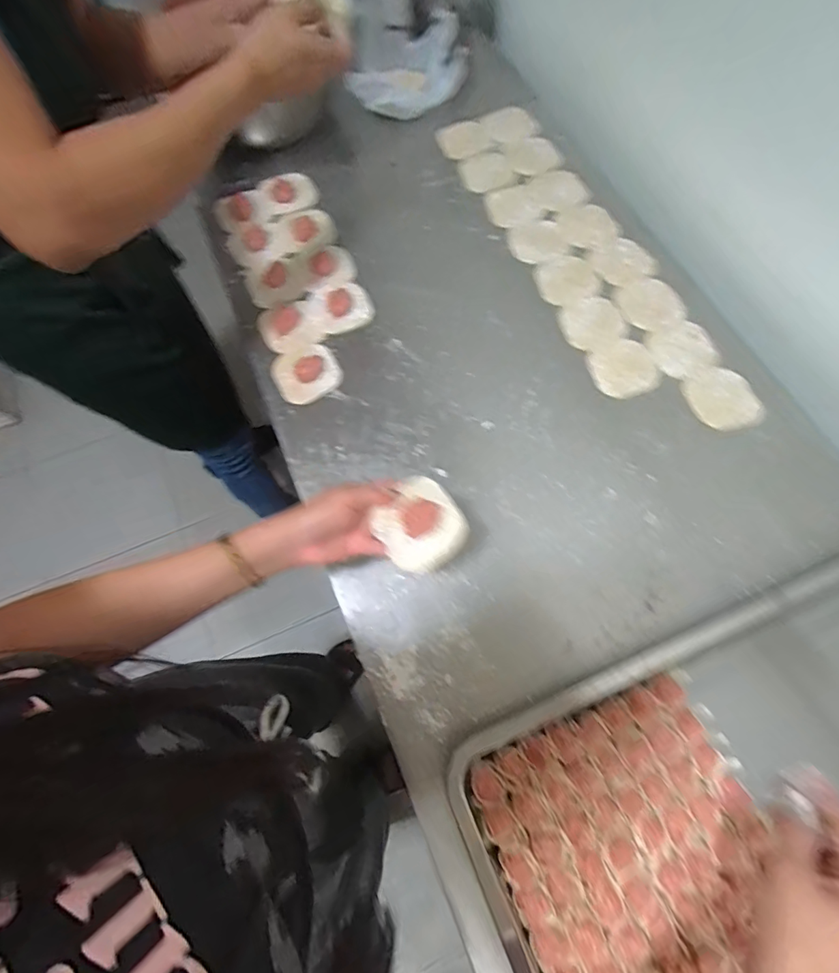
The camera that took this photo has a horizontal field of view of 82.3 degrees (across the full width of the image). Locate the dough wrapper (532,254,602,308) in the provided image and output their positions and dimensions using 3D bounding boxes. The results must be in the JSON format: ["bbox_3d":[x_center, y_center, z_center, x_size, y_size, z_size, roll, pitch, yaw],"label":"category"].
[{"bbox_3d":[0.205,-0.292,0.677,0.087,0.005,0.080,-1,70,2],"label":"dough wrapper"}]

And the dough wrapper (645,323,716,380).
[{"bbox_3d":[0.344,-0.177,0.625,0.081,0.008,0.078,-1,70,2],"label":"dough wrapper"}]

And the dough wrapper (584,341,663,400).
[{"bbox_3d":[0.264,-0.154,0.623,0.082,0.006,0.081,-19,71,-5],"label":"dough wrapper"}]

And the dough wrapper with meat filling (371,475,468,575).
[{"bbox_3d":[0.000,0.036,0.451,0.076,0.025,0.081,-39,74,-11],"label":"dough wrapper with meat filling"}]

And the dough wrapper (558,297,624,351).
[{"bbox_3d":[0.233,-0.221,0.649,0.087,0.006,0.078,-21,71,-6],"label":"dough wrapper"}]

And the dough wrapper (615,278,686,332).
[{"bbox_3d":[0.318,-0.251,0.659,0.080,0.008,0.086,-1,70,2],"label":"dough wrapper"}]

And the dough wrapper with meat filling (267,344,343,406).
[{"bbox_3d":[-0.150,-0.152,0.634,0.085,0.012,0.081,-27,72,-8],"label":"dough wrapper with meat filling"}]

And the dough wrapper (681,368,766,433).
[{"bbox_3d":[0.377,-0.108,0.591,0.087,0.011,0.088,-1,70,2],"label":"dough wrapper"}]

